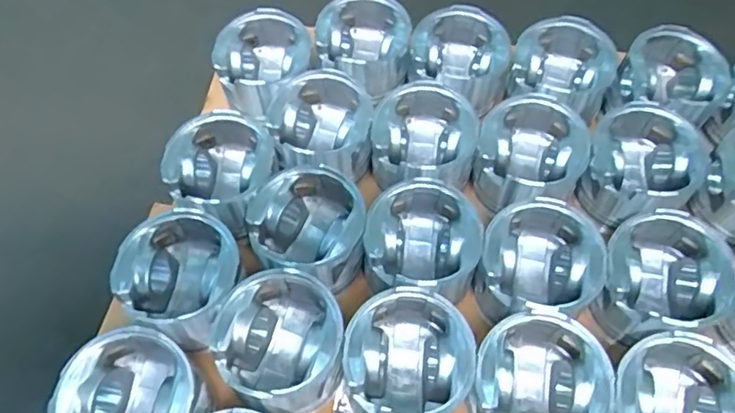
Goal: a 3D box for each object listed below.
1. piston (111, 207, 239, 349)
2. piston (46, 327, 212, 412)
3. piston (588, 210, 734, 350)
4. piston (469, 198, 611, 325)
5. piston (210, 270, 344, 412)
[{"bbox_3d":[-0.169,0.066,0.539,0.097,0.073,0.107,29,65,17],"label":"piston"},{"bbox_3d":[-0.193,0.165,0.484,0.107,0.072,0.107,29,65,17],"label":"piston"},{"bbox_3d":[0.270,0.075,0.544,0.109,0.079,0.118,0,60,1],"label":"piston"},{"bbox_3d":[0.158,0.060,0.550,0.109,0.079,0.103,0,60,1],"label":"piston"},{"bbox_3d":[-0.075,0.123,0.517,0.107,0.082,0.106,0,60,1],"label":"piston"}]

